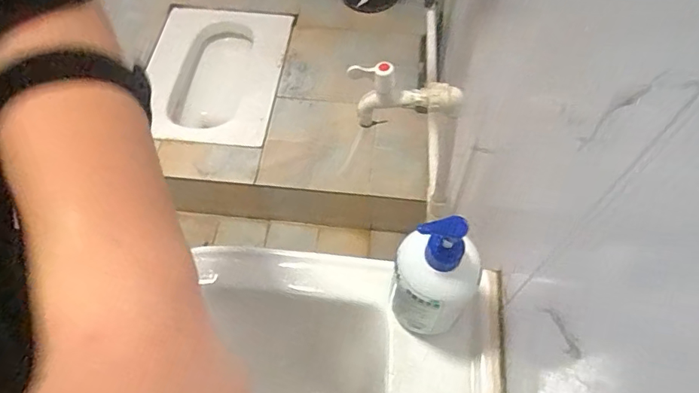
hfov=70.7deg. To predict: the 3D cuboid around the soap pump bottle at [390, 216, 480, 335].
[{"bbox_3d":[0.075,0.076,0.444,0.073,0.174,0.062,6,61,4],"label":"soap pump bottle"}]

